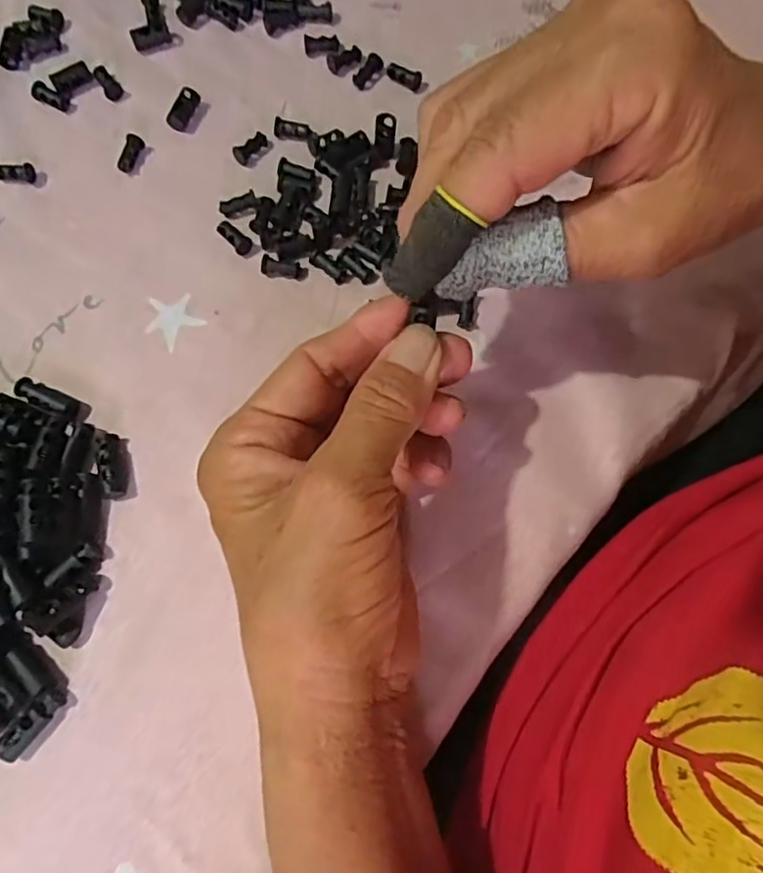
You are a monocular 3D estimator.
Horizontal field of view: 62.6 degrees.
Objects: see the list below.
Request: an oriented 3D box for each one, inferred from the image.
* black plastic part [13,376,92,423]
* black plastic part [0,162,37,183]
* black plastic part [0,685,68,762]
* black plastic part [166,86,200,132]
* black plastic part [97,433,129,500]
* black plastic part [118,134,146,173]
[{"bbox_3d":[-0.132,-0.015,0.250,0.030,0.009,0.009,23,76,6],"label":"black plastic part"},{"bbox_3d":[-0.163,-0.118,0.280,0.016,0.006,0.008,-3,74,-1],"label":"black plastic part"},{"bbox_3d":[-0.120,0.099,0.216,0.009,0.007,0.025,36,77,9],"label":"black plastic part"},{"bbox_3d":[-0.091,-0.152,0.290,0.009,0.008,0.020,21,75,5],"label":"black plastic part"},{"bbox_3d":[-0.104,0.011,0.242,0.009,0.009,0.025,-9,75,-3],"label":"black plastic part"},{"bbox_3d":[-0.113,-0.128,0.284,0.007,0.006,0.017,16,75,4],"label":"black plastic part"}]

